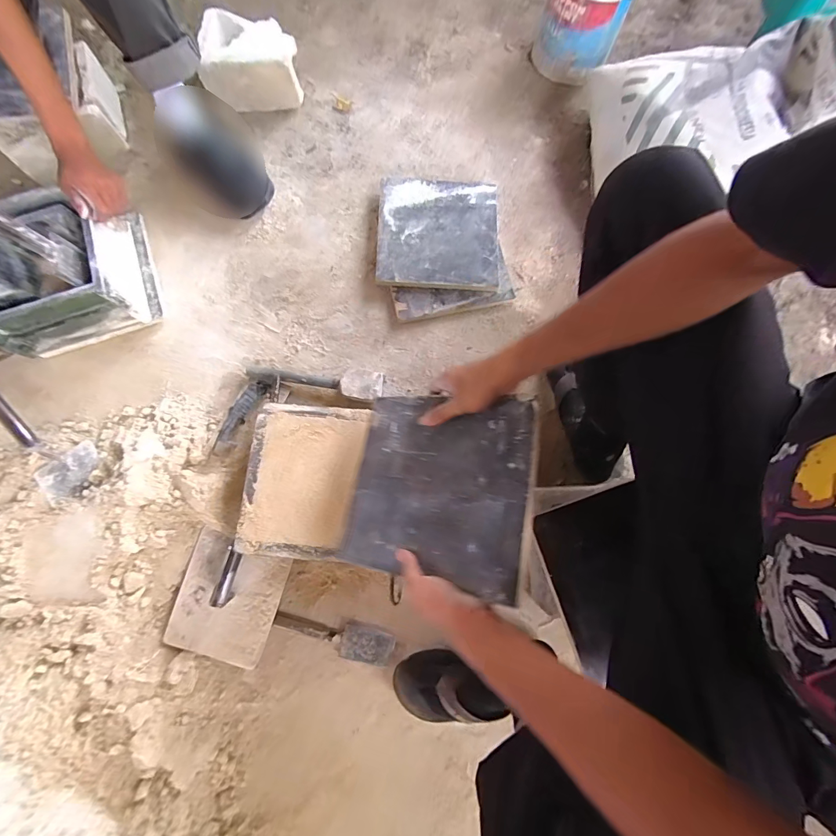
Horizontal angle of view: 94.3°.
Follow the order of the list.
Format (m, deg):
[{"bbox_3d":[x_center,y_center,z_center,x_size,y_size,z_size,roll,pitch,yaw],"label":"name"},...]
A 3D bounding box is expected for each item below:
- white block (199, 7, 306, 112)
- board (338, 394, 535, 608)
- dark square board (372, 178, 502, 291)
[{"bbox_3d":[-0.367,-0.776,0.859,0.193,0.115,0.164,-10,76,-1],"label":"white block"},{"bbox_3d":[0.020,0.080,0.487,0.241,0.008,0.225,2,72,32],"label":"board"},{"bbox_3d":[0.044,-0.392,0.814,0.249,0.012,0.253,3,79,-4],"label":"dark square board"}]

